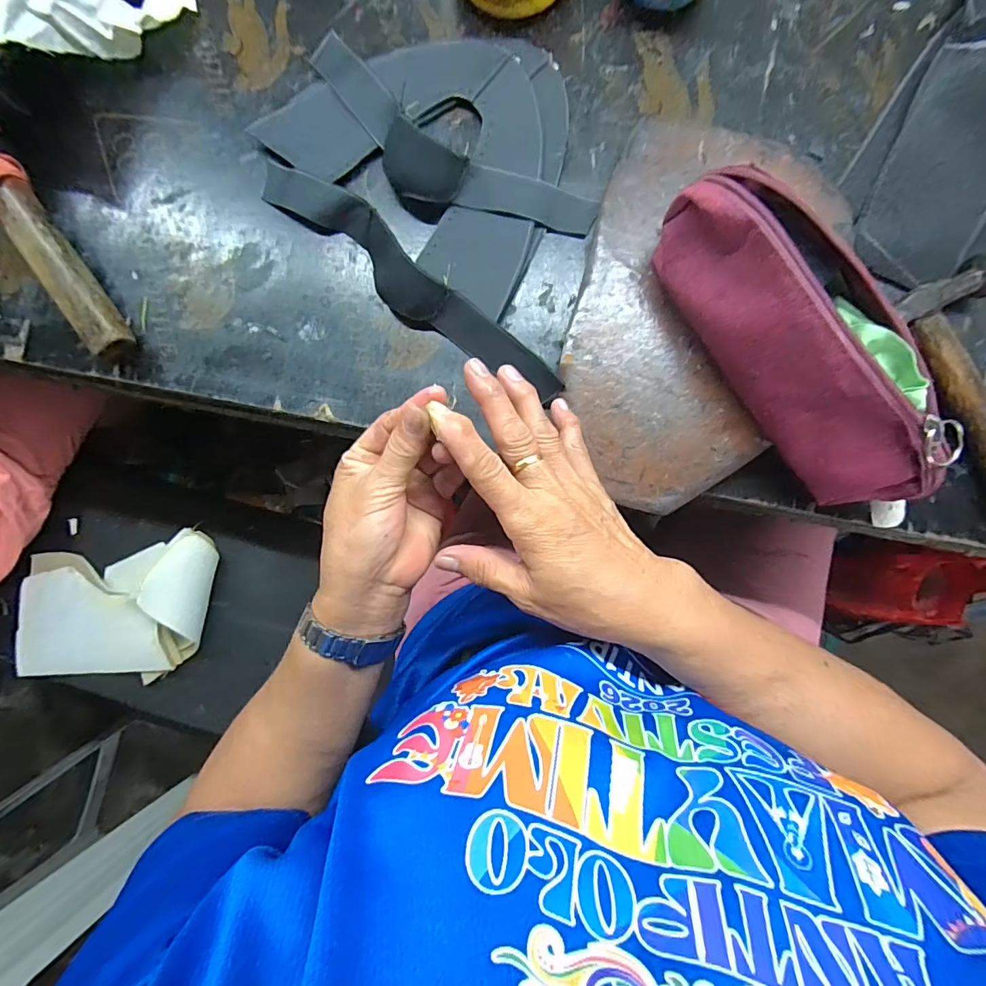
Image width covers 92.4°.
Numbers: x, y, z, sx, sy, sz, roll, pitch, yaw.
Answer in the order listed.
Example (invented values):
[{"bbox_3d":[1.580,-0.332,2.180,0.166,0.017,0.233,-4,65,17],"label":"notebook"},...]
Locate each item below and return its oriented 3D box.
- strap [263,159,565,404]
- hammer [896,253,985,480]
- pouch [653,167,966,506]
[{"bbox_3d":[-0.066,-0.158,0.341,0.274,0.021,0.042,39,89,5],"label":"strap"},{"bbox_3d":[0.340,-0.060,0.318,0.074,0.022,0.186,-26,85,1],"label":"hammer"},{"bbox_3d":[0.186,-0.082,0.290,0.067,0.089,0.226,-32,85,1],"label":"pouch"}]

